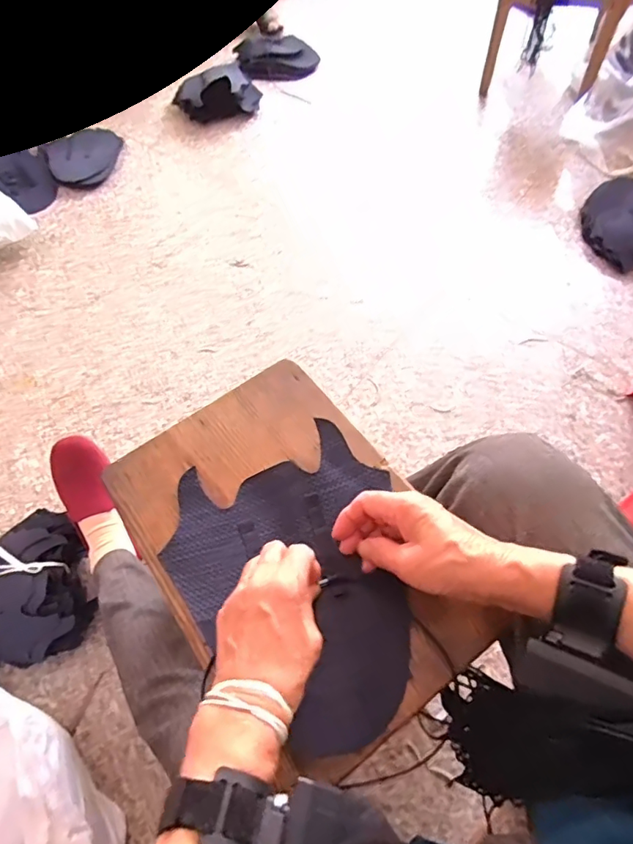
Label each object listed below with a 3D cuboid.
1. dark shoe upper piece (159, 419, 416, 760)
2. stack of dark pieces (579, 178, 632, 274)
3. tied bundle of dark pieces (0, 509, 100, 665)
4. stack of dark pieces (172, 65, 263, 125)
[{"bbox_3d":[-0.018,0.133,0.427,0.190,0.013,0.245,-20,64,-3],"label":"dark shoe upper piece"},{"bbox_3d":[0.750,-0.467,1.193,0.242,0.058,0.286,-1,60,2],"label":"stack of dark pieces"},{"bbox_3d":[-0.482,0.262,0.800,0.270,0.100,0.222,-7,60,-2],"label":"tied bundle of dark pieces"},{"bbox_3d":[-0.291,-0.971,1.496,0.256,0.120,0.109,-13,61,-6],"label":"stack of dark pieces"}]

